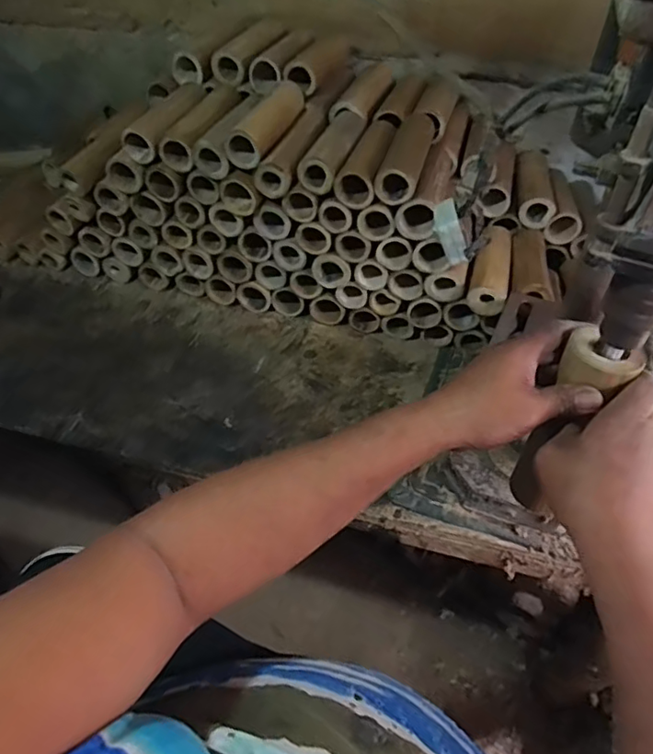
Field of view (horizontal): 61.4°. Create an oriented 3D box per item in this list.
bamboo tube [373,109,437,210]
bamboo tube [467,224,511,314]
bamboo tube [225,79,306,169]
[{"bbox_3d":[0.117,-0.309,0.763,0.059,0.048,0.201,13,49,11],"label":"bamboo tube"},{"bbox_3d":[0.248,-0.165,0.817,0.054,0.045,0.171,14,49,13],"label":"bamboo tube"},{"bbox_3d":[-0.081,-0.363,0.779,0.058,0.047,0.185,17,50,15],"label":"bamboo tube"}]

